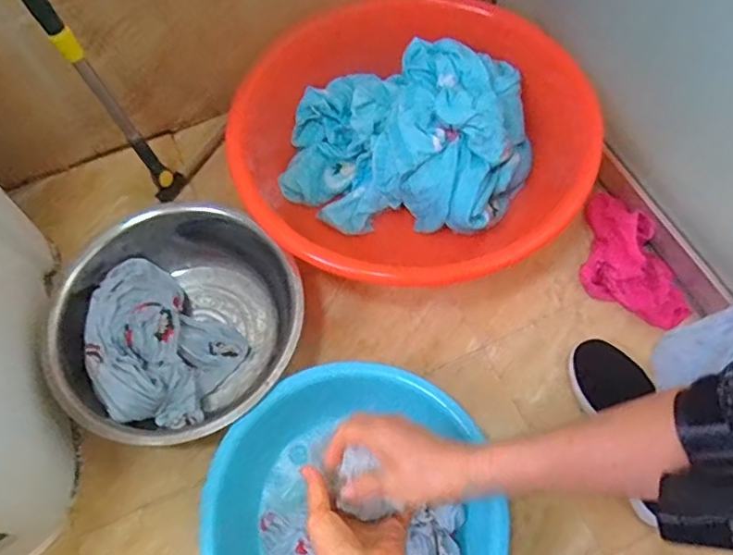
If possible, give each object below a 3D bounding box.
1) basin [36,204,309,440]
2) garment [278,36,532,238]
[{"bbox_3d":[-0.266,0.063,0.797,0.316,0.094,0.323,-1,65,1],"label":"basin"},{"bbox_3d":[0.067,-0.230,0.902,0.387,0.147,0.296,4,65,4],"label":"garment"}]

